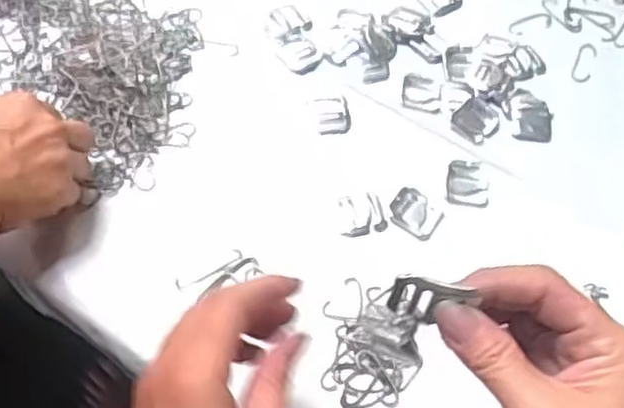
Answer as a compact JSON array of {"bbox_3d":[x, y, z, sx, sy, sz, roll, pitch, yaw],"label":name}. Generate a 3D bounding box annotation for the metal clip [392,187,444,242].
[{"bbox_3d":[0.071,0.007,0.501,0.034,0.005,0.030,33,61,17],"label":"metal clip"}]

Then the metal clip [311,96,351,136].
[{"bbox_3d":[0.015,-0.066,0.546,0.027,0.004,0.034,-7,58,-9],"label":"metal clip"}]

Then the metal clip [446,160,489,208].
[{"bbox_3d":[0.109,-0.015,0.514,0.029,0.006,0.035,8,57,1],"label":"metal clip"}]

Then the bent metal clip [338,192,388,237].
[{"bbox_3d":[0.034,0.007,0.499,0.030,0.004,0.030,-10,58,-10],"label":"bent metal clip"}]

